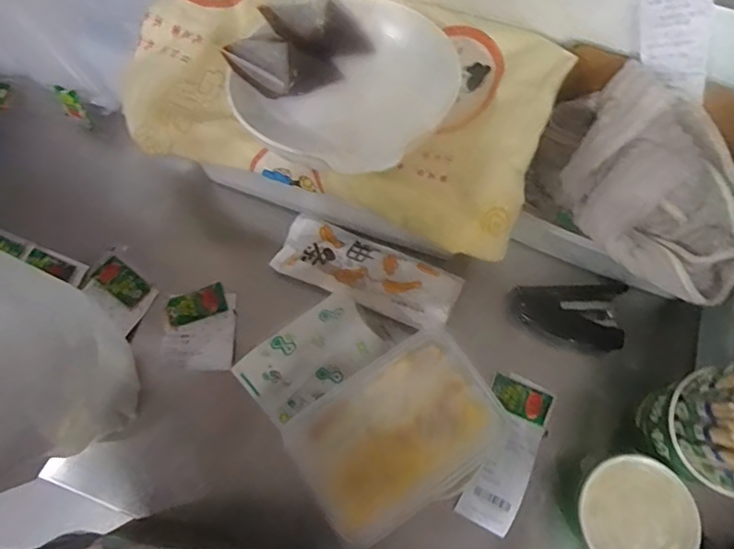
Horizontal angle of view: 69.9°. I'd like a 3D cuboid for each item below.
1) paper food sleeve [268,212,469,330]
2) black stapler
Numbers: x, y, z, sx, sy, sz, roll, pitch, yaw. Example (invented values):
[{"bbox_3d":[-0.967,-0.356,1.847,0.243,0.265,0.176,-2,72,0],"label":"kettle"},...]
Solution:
[{"bbox_3d":[-0.001,-0.003,0.601,0.208,0.044,0.078,25,75,8],"label":"paper food sleeve"},{"bbox_3d":[0.230,0.042,0.599,0.119,0.034,0.075,5,73,2],"label":"black stapler"}]

